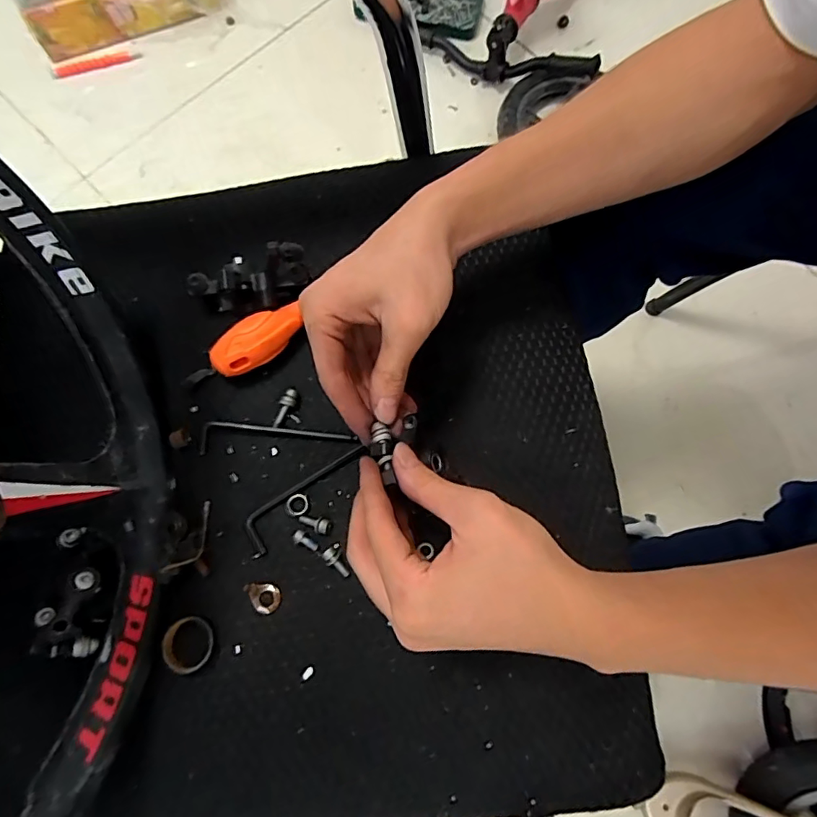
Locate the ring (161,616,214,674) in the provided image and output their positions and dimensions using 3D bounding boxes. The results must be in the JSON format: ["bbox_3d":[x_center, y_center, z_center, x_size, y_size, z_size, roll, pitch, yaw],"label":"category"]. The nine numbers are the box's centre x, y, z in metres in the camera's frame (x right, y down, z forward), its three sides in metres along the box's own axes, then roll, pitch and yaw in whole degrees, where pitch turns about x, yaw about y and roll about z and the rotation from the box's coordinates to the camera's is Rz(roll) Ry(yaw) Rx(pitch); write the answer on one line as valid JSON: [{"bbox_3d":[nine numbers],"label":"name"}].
[{"bbox_3d":[-0.140,0.149,0.322,0.033,0.009,0.032,0,76,1],"label":"ring"}]

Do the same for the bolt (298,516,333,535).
[{"bbox_3d":[-0.063,0.077,0.345,0.022,0.010,0.011,26,78,7],"label":"bolt"}]

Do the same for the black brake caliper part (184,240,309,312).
[{"bbox_3d":[-0.113,-0.087,0.363,0.083,0.046,0.033,-11,76,-2],"label":"black brake caliper part"}]

